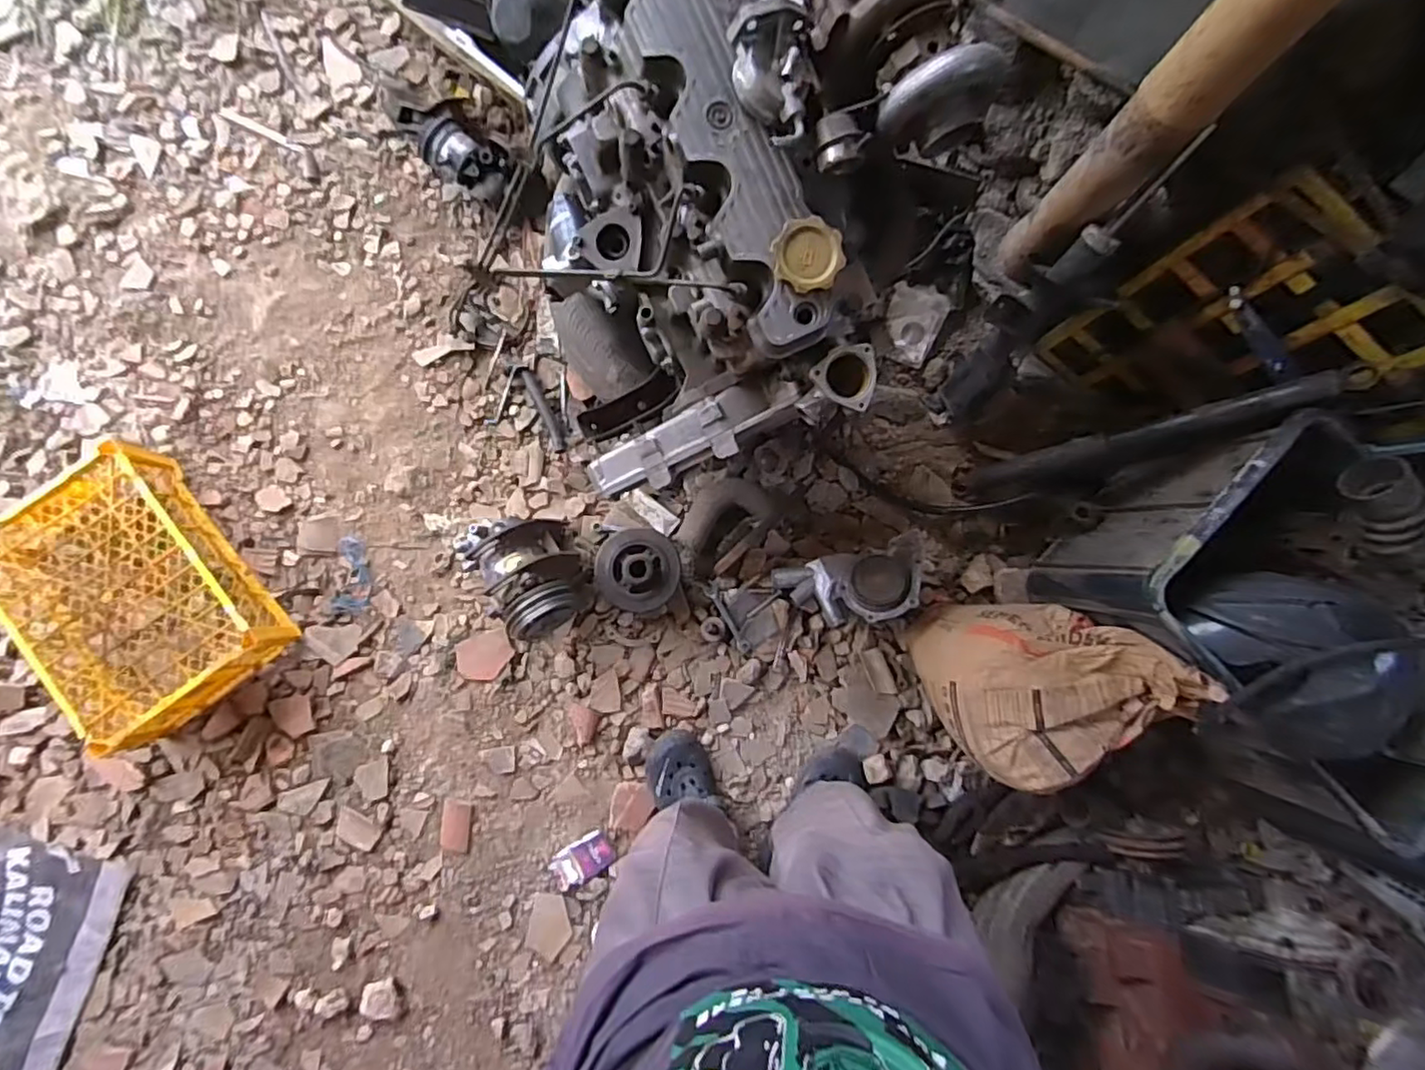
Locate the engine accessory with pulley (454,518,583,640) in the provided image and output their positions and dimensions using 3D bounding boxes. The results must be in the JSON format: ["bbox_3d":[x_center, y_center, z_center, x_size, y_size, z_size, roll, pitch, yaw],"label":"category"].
[{"bbox_3d":[-0.330,0.075,1.163,0.178,0.143,0.215,-23,85,-5],"label":"engine accessory with pulley"}]

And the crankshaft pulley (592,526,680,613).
[{"bbox_3d":[-0.140,0.066,1.214,0.149,0.090,0.149,0,83,-2],"label":"crankshaft pulley"}]

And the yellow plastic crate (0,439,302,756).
[{"bbox_3d":[-1.028,0.106,1.148,0.342,0.136,0.448,-36,86,-6],"label":"yellow plastic crate"}]

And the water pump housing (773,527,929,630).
[{"bbox_3d":[0.263,0.095,1.195,0.262,0.132,0.139,-18,84,-4],"label":"water pump housing"}]

